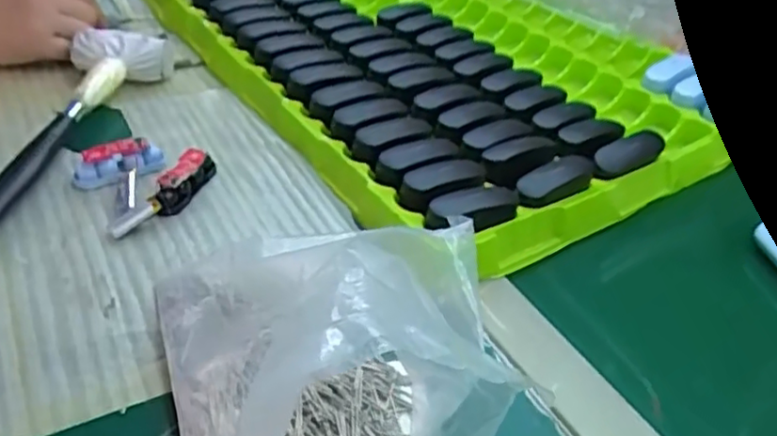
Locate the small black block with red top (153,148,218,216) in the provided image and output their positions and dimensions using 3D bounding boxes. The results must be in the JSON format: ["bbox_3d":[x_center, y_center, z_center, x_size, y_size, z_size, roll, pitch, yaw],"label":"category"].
[{"bbox_3d":[-0.141,-0.026,0.448,0.017,0.022,0.062,13,40,8],"label":"small black block with red top"}]

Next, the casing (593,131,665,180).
[{"bbox_3d":[0.176,-0.048,0.483,0.066,0.019,0.020,-17,45,-25],"label":"casing"}]

